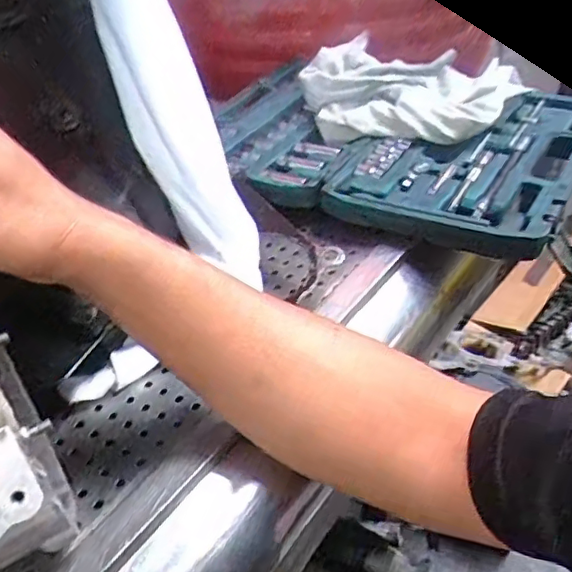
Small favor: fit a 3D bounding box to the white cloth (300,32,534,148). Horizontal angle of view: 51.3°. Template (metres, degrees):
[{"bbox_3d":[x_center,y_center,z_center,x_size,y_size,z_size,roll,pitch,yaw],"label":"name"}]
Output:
[{"bbox_3d":[0.129,-0.205,0.611,0.232,0.052,0.145,2,40,9],"label":"white cloth"}]

